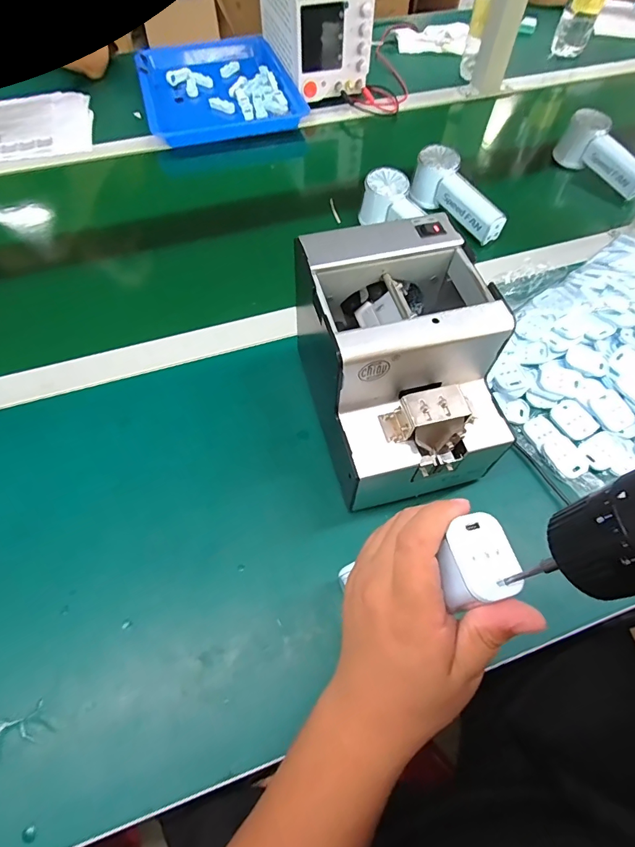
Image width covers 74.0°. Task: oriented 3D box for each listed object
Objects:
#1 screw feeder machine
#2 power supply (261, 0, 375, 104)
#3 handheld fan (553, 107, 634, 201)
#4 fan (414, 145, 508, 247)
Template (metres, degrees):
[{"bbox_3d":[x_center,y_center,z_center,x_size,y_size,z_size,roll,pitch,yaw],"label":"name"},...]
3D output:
[{"bbox_3d":[0.064,-0.041,0.345,0.136,0.153,0.175,-15,61,-9],"label":"screw feeder machine"},{"bbox_3d":[-0.008,-0.714,0.737,0.128,0.143,0.257,-15,60,-8],"label":"power supply"},{"bbox_3d":[0.419,-0.390,0.608,0.051,0.059,0.167,-25,62,-14],"label":"handheld fan"},{"bbox_3d":[0.185,-0.298,0.550,0.051,0.053,0.142,-24,62,-13],"label":"fan"}]

